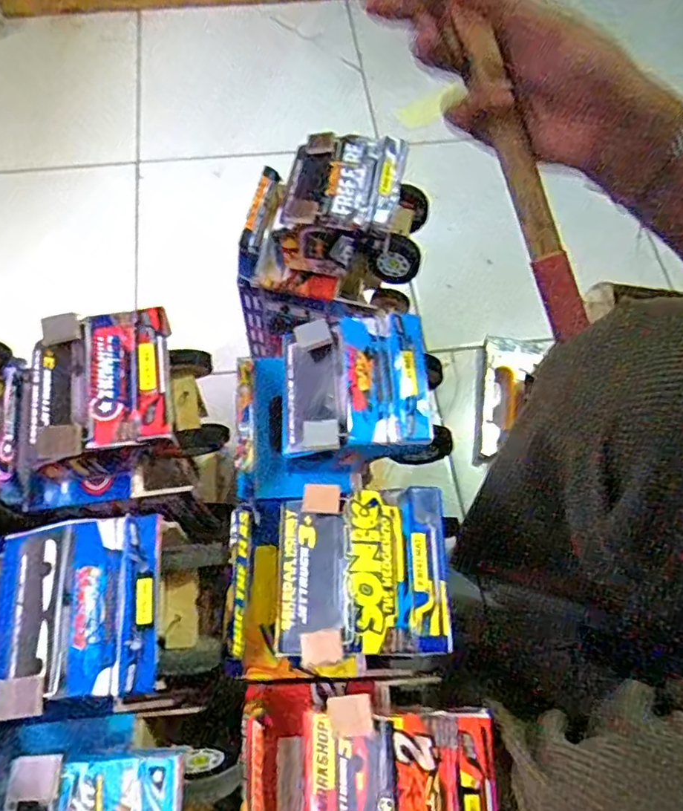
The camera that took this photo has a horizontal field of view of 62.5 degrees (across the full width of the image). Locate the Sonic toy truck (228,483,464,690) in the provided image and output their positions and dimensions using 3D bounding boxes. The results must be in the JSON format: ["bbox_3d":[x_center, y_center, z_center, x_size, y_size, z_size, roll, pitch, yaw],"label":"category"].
[{"bbox_3d":[-0.004,0.123,0.391,0.149,0.130,0.123,2,66,-2],"label":"Sonic toy truck"}]

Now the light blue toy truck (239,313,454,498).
[{"bbox_3d":[-0.009,-0.001,0.438,0.146,0.122,0.126,-3,66,-4],"label":"light blue toy truck"}]

